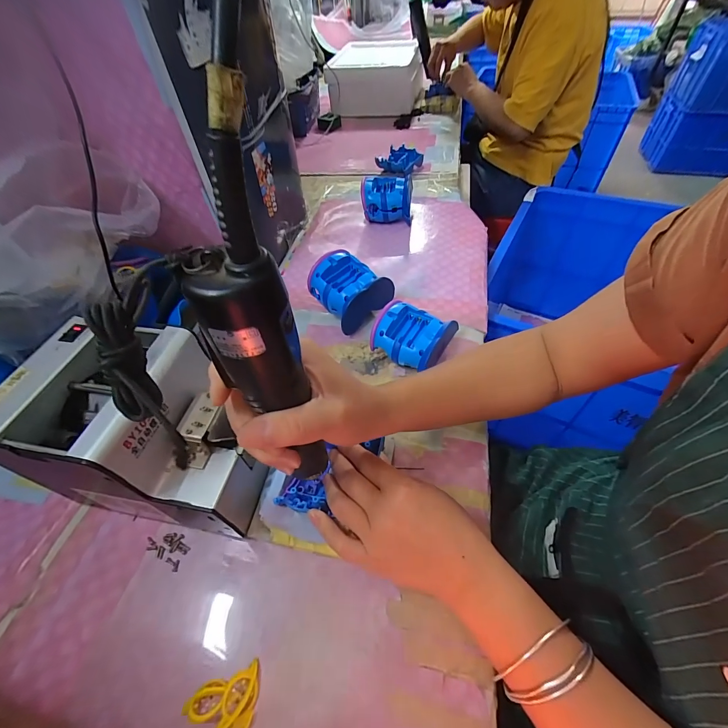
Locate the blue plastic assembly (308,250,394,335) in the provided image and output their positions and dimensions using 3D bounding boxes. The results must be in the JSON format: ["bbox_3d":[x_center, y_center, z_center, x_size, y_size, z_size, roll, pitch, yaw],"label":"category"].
[{"bbox_3d":[-0.019,-0.104,0.475,0.088,0.068,0.083,-36,57,-24],"label":"blue plastic assembly"}]

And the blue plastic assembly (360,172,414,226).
[{"bbox_3d":[0.042,-0.290,0.614,0.091,0.069,0.072,-2,50,2],"label":"blue plastic assembly"}]

